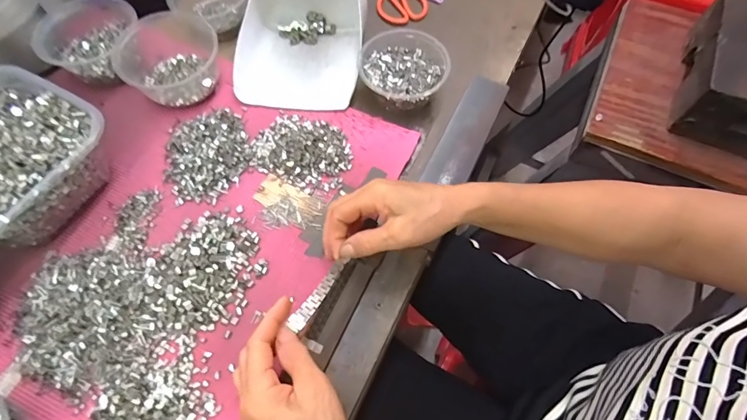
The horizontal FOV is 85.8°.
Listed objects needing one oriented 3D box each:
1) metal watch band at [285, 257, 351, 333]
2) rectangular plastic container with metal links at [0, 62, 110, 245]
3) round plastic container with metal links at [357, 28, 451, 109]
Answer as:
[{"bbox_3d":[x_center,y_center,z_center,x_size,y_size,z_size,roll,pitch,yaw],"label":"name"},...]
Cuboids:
[{"bbox_3d":[-0.047,0.072,0.345,0.013,0.005,0.067,32,69,13],"label":"metal watch band"},{"bbox_3d":[-0.379,-0.048,0.414,0.170,0.071,0.176,28,67,11],"label":"rectangular plastic container with metal links"},{"bbox_3d":[0.034,-0.165,0.493,0.103,0.051,0.096,1,64,-1],"label":"round plastic container with metal links"}]

